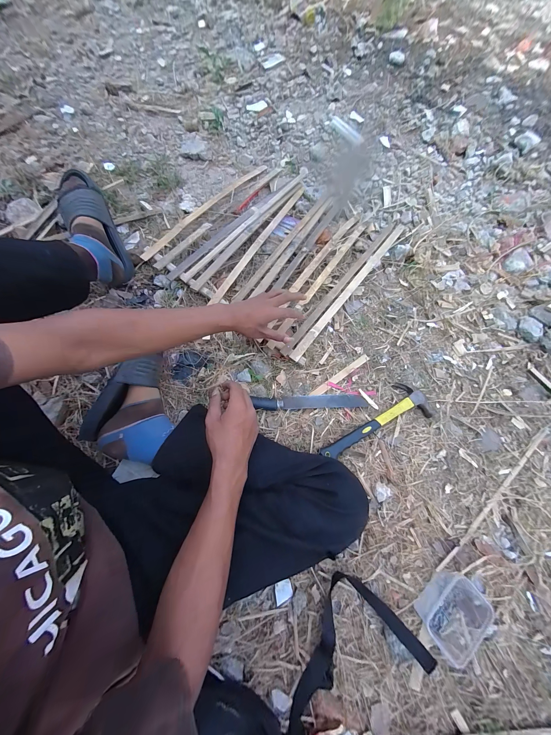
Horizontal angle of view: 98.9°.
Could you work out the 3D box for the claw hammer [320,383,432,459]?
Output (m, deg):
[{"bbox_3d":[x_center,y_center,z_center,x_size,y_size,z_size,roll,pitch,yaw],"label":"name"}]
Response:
[{"bbox_3d":[0.202,0.106,0.492,0.256,0.033,0.082,-22,76,-6],"label":"claw hammer"}]

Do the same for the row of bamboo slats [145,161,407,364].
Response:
[{"bbox_3d":[0.013,-0.344,0.639,0.483,0.052,0.529,35,78,9],"label":"row of bamboo slats"}]

